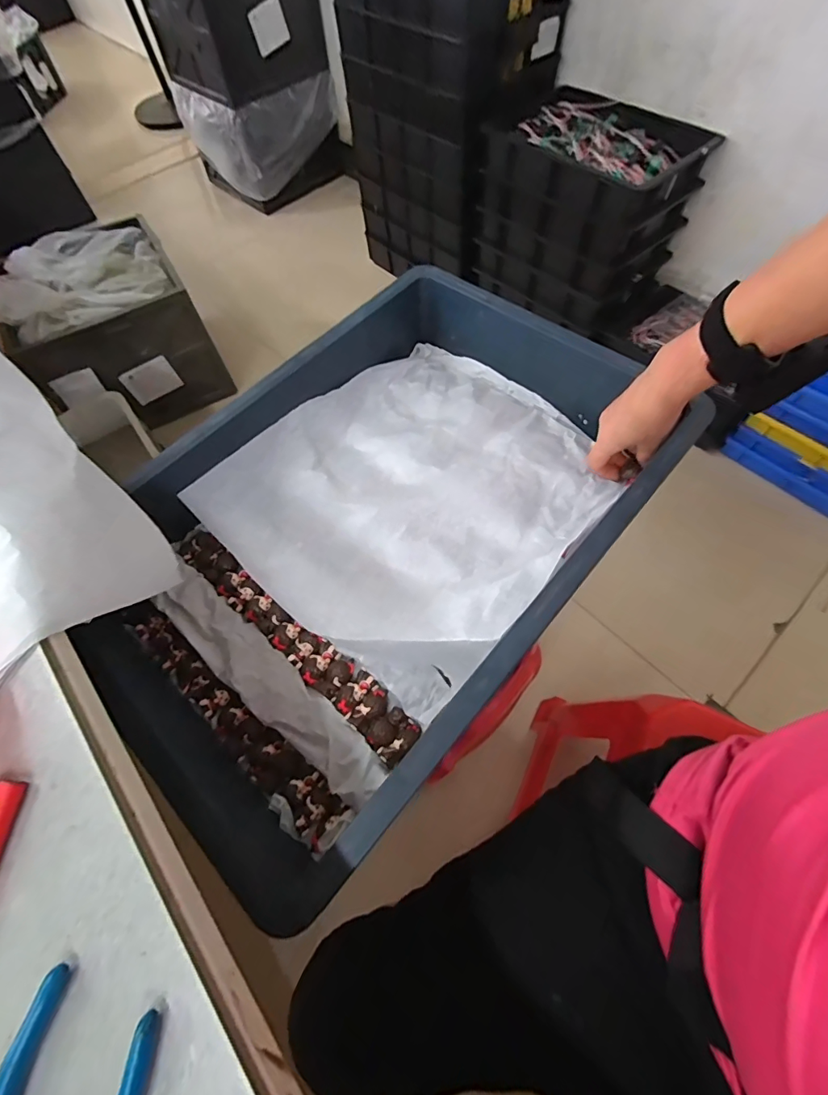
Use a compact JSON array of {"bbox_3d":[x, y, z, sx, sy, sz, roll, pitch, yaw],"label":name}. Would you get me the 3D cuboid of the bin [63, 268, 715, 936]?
[{"bbox_3d":[-0.039,-0.042,0.484,0.403,0.102,0.564,38,71,20],"label":"bin"}]

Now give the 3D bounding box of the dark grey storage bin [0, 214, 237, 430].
[{"bbox_3d":[-0.808,-0.602,1.244,0.418,0.313,0.459,-28,65,-11],"label":"dark grey storage bin"}]

